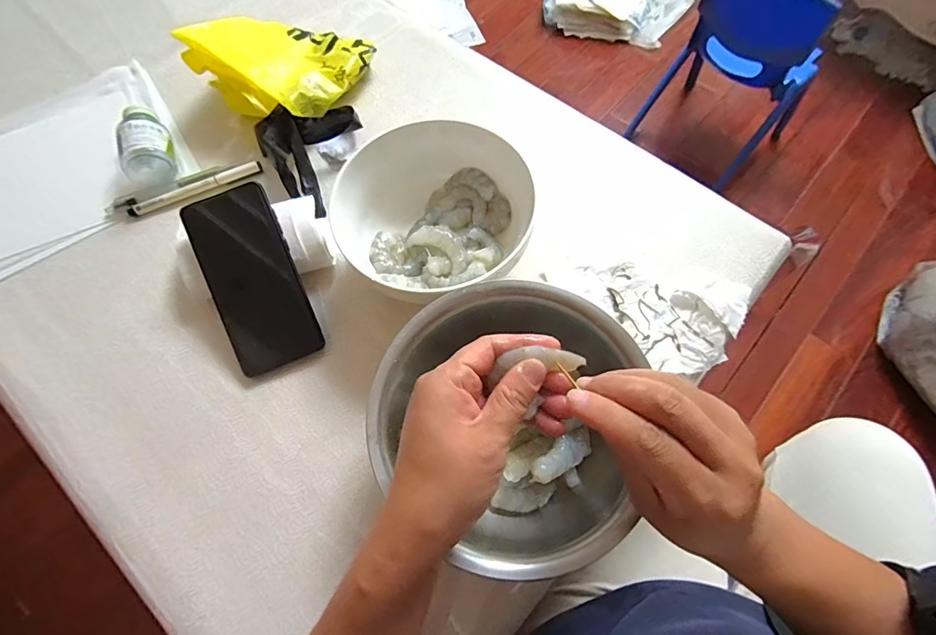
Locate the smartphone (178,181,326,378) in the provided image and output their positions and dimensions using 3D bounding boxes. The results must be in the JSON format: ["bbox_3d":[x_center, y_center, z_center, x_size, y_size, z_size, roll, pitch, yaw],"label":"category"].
[{"bbox_3d":[-0.194,-0.035,0.411,0.078,0.005,0.162,-21,92,-6],"label":"smartphone"}]

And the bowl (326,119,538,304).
[{"bbox_3d":[-0.040,-0.097,0.420,0.172,0.066,0.167,38,74,16],"label":"bowl"}]

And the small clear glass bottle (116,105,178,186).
[{"bbox_3d":[-0.343,-0.189,0.486,0.047,0.041,0.087,-13,68,-3],"label":"small clear glass bottle"}]

